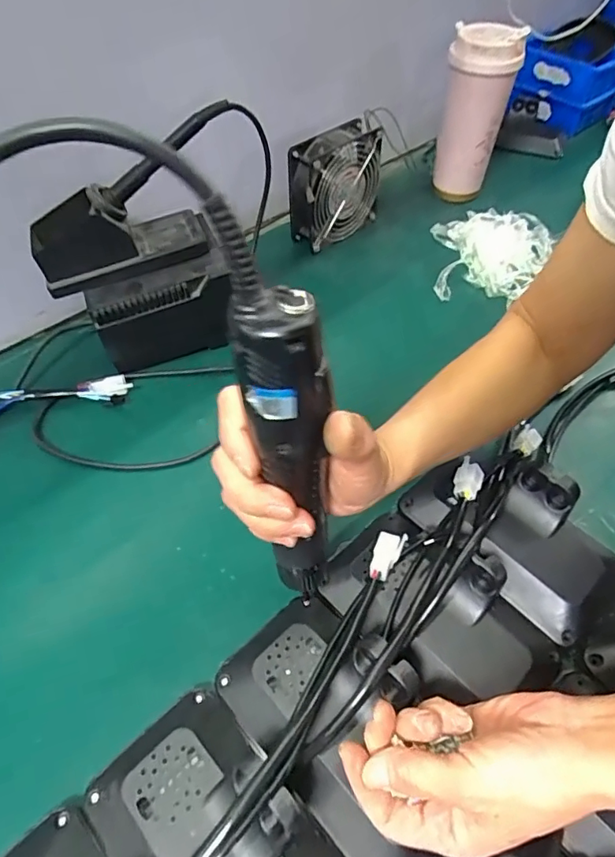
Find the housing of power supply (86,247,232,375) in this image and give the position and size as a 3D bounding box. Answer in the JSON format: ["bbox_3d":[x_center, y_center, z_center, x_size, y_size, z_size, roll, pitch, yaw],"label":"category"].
[{"bbox_3d":[-0.139,-0.111,0.514,0.132,0.086,0.046,-17,55,-14],"label":"housing of power supply"}]

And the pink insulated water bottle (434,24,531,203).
[{"bbox_3d":[0.209,-0.388,0.649,0.086,0.176,0.066,13,54,10],"label":"pink insulated water bottle"}]

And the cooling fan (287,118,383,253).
[{"bbox_3d":[0.033,-0.297,0.633,0.121,0.111,0.049,-34,61,-24],"label":"cooling fan"}]

